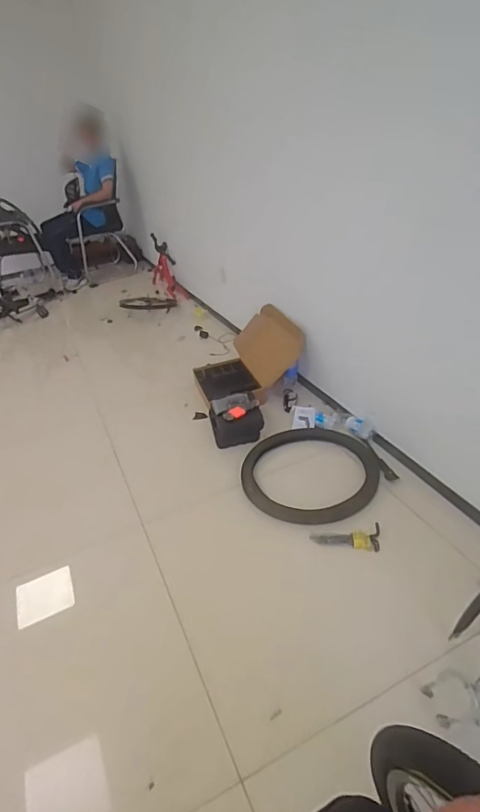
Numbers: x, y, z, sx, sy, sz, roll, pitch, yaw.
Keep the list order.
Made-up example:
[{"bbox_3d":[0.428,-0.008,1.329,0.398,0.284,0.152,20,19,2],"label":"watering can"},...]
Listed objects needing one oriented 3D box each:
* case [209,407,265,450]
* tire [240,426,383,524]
[{"bbox_3d":[-0.013,0.068,1.871,0.204,0.100,0.179,-13,34,-6],"label":"case"},{"bbox_3d":[0.253,0.236,1.661,0.485,0.044,0.473,5,34,18],"label":"tire"}]

